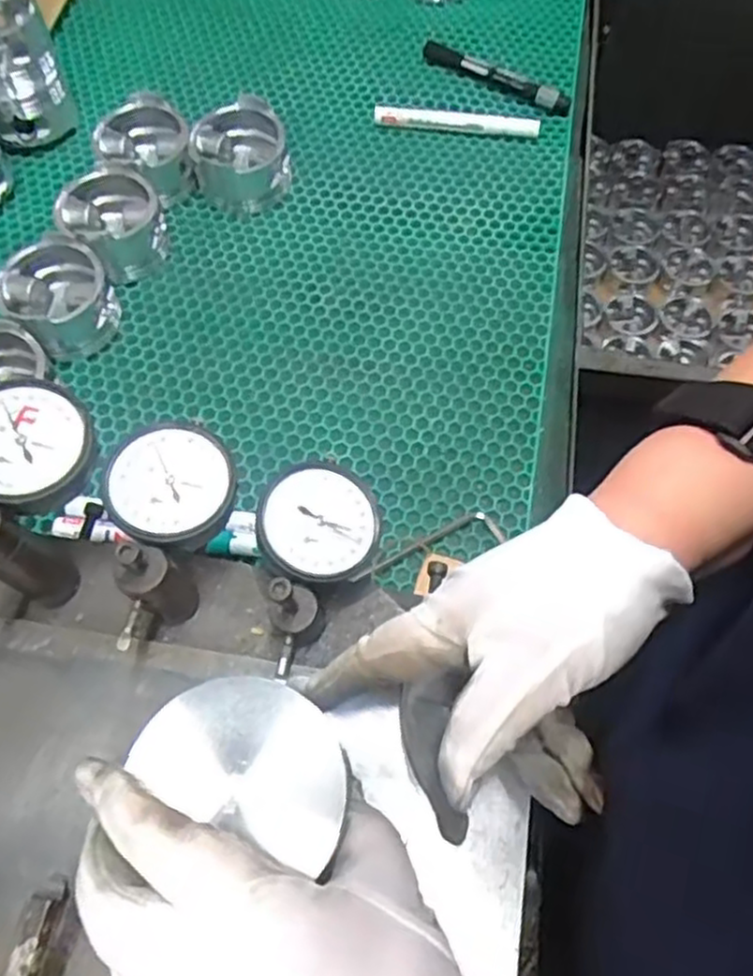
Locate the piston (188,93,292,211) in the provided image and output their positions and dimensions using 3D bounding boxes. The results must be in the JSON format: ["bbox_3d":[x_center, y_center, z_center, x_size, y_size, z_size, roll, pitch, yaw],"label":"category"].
[{"bbox_3d":[-0.115,-0.281,0.622,0.079,0.053,0.079,-1,63,1],"label":"piston"}]

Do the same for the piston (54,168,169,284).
[{"bbox_3d":[-0.211,-0.214,0.585,0.074,0.054,0.077,-1,63,1],"label":"piston"}]

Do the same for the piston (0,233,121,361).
[{"bbox_3d":[-0.236,-0.142,0.545,0.073,0.056,0.069,-1,63,1],"label":"piston"}]

